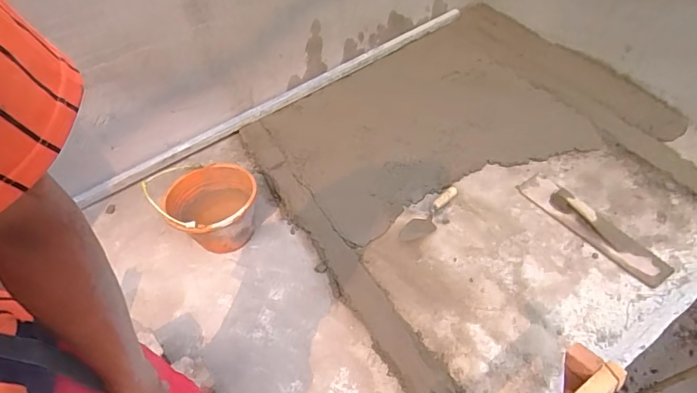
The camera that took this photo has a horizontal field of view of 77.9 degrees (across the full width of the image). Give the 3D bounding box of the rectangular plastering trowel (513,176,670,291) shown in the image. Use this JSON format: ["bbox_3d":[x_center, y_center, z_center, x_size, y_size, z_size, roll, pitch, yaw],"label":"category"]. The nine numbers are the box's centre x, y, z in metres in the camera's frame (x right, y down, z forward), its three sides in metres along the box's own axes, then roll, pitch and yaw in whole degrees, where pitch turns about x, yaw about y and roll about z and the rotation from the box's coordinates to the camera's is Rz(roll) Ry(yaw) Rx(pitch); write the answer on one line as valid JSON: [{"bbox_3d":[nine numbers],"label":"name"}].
[{"bbox_3d":[0.773,0.076,1.370,0.128,0.063,0.497,-32,55,-18],"label":"rectangular plastering trowel"}]

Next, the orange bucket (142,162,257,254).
[{"bbox_3d":[-0.431,0.042,1.410,0.278,0.221,0.274,-3,50,4],"label":"orange bucket"}]

